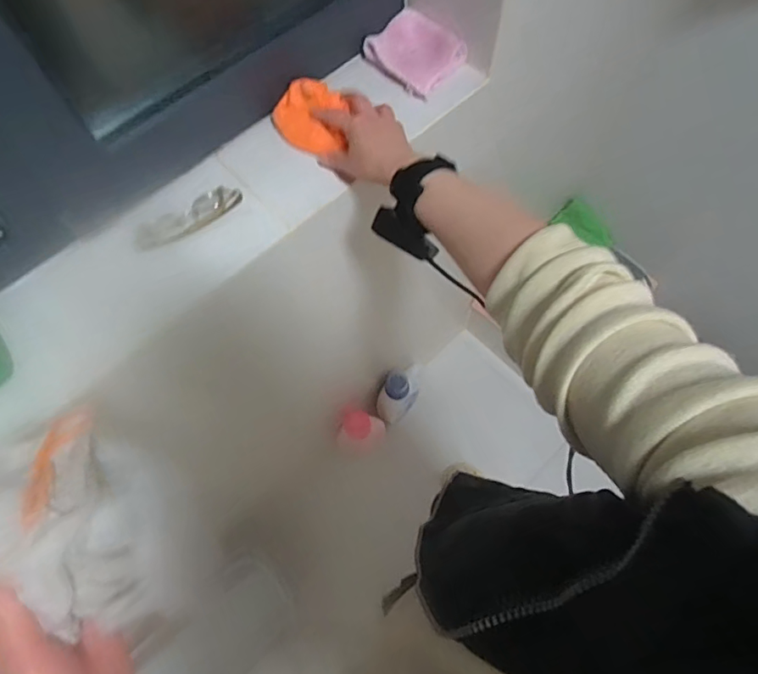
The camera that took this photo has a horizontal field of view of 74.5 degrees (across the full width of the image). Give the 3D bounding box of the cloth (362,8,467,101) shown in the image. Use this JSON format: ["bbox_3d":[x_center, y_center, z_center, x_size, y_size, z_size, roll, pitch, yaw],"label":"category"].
[{"bbox_3d":[0.043,-0.345,0.603,0.103,0.017,0.082,41,87,5],"label":"cloth"}]

